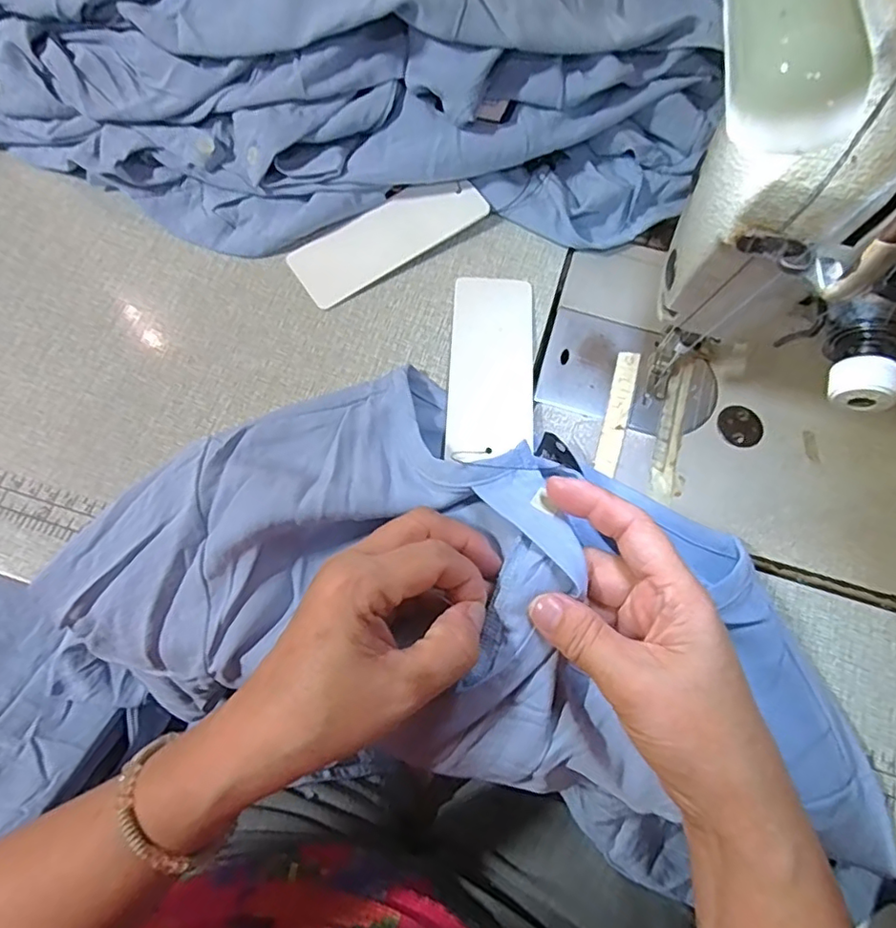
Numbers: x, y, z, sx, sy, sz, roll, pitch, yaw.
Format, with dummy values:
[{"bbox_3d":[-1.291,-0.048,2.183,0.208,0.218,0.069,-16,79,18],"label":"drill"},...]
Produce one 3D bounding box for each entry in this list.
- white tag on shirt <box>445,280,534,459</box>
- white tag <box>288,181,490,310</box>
[{"bbox_3d":[0.025,-0.055,0.324,0.046,0.004,0.116,5,68,-2],"label":"white tag on shirt"},{"bbox_3d":[-0.036,-0.137,0.350,0.118,0.005,0.043,-34,78,-10],"label":"white tag"}]

